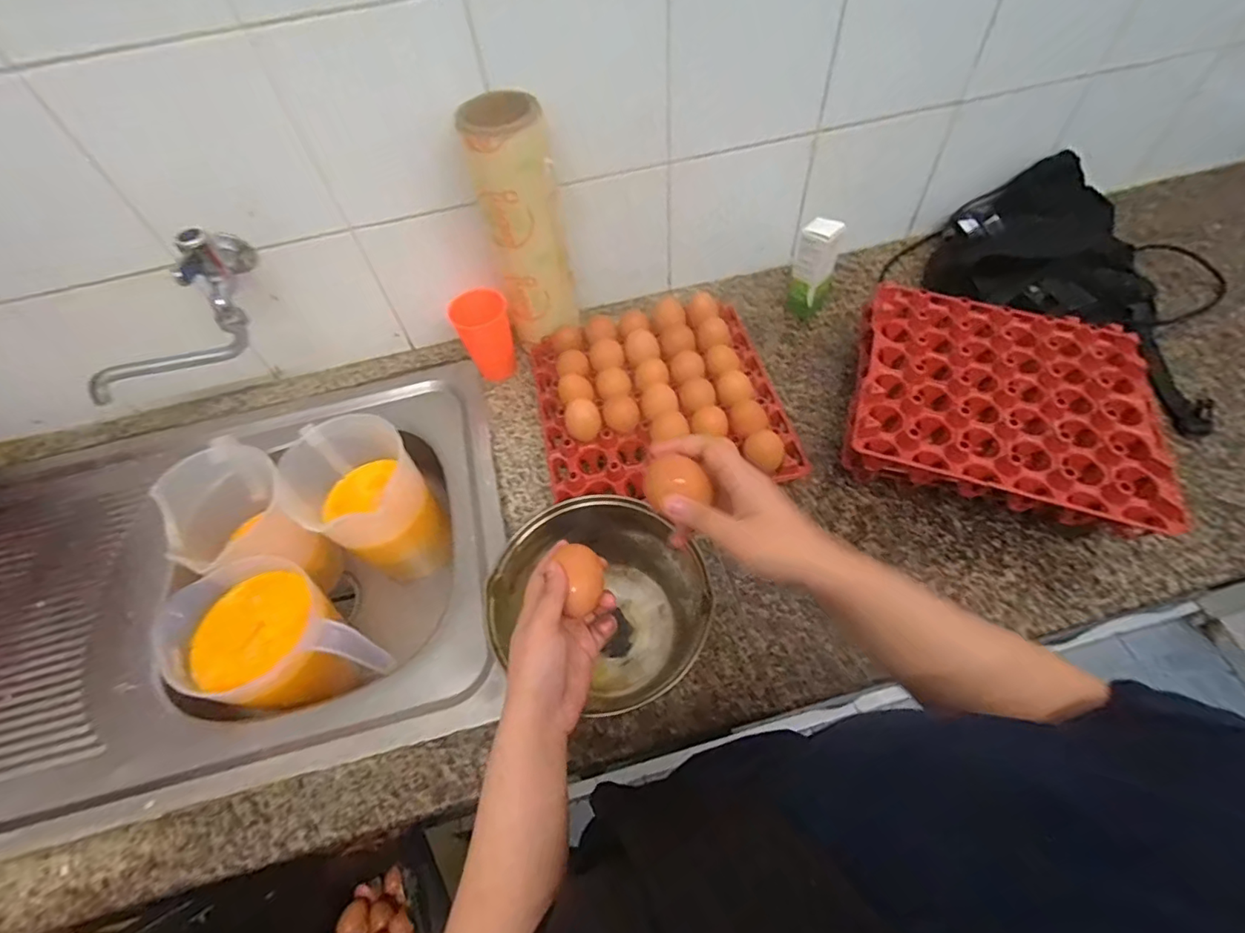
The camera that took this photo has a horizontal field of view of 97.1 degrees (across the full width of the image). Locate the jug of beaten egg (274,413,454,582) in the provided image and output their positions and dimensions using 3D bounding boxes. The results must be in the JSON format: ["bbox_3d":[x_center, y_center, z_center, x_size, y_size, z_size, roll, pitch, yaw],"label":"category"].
[{"bbox_3d":[-0.332,0.048,0.733,0.150,0.199,0.132,38,66,23],"label":"jug of beaten egg"}]

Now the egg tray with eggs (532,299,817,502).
[{"bbox_3d":[0.044,-0.081,0.687,0.291,0.088,0.264,-9,57,-1],"label":"egg tray with eggs"}]

